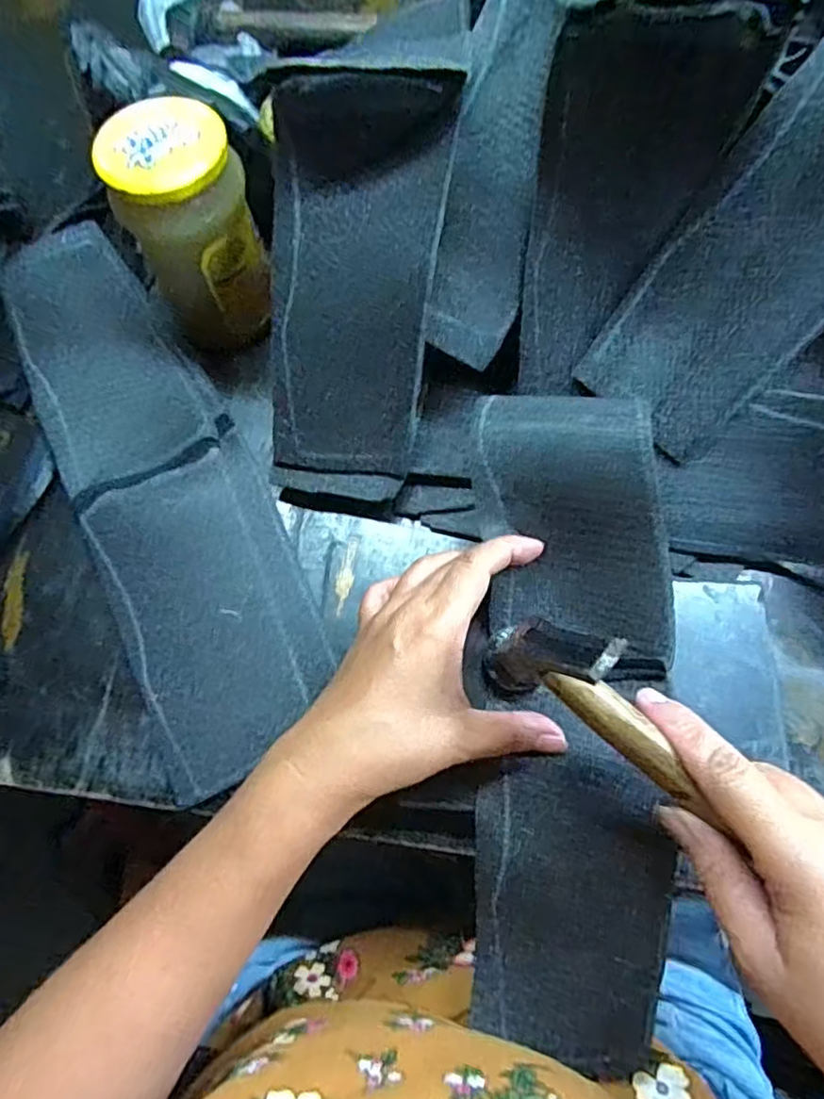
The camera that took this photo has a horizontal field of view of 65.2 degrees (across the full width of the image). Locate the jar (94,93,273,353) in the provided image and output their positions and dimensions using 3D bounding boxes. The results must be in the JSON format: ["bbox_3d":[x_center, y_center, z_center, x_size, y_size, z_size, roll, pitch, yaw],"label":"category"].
[{"bbox_3d":[-0.133,-0.198,0.401,0.070,0.115,0.074,-1,70,2],"label":"jar"}]

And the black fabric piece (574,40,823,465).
[{"bbox_3d":[0.186,-0.146,0.327,0.094,0.201,0.016,36,30,0],"label":"black fabric piece"}]

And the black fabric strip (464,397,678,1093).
[{"bbox_3d":[0.077,0.085,0.326,0.096,0.044,0.328,1,86,3],"label":"black fabric strip"}]

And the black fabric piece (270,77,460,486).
[{"bbox_3d":[-0.032,-0.136,0.352,0.084,0.199,0.014,14,30,8],"label":"black fabric piece"}]

